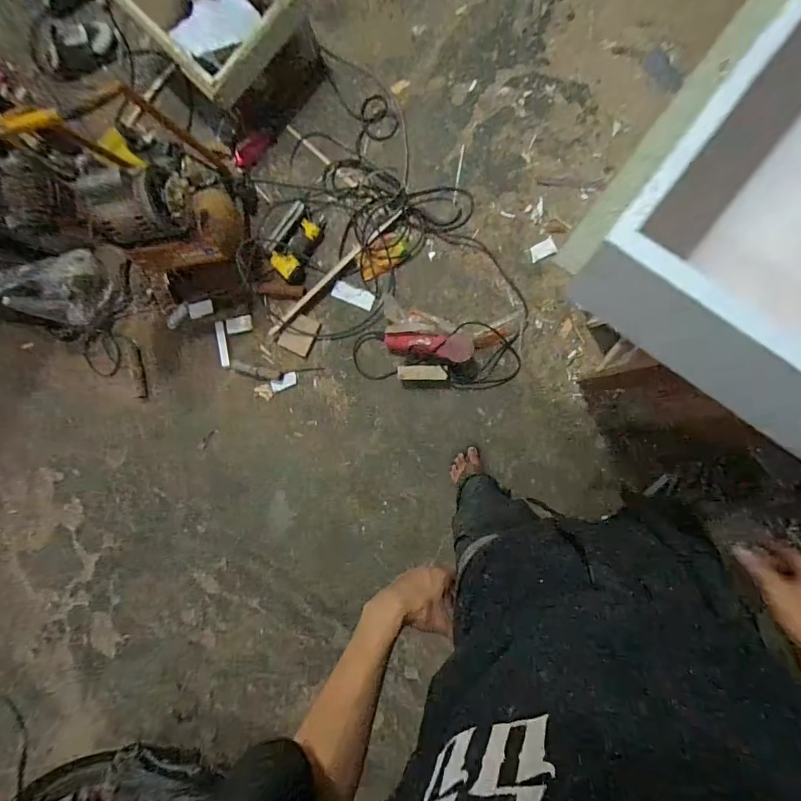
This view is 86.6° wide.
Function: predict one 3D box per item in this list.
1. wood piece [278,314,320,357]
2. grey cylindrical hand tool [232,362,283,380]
[{"bbox_3d":[-0.353,-0.234,1.492,0.111,0.010,0.130,28,98,6],"label":"wood piece"},{"bbox_3d":[-0.517,-0.105,1.510,0.197,0.025,0.038,14,96,8],"label":"grey cylindrical hand tool"}]

